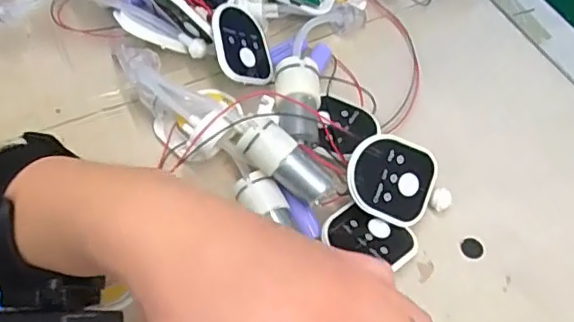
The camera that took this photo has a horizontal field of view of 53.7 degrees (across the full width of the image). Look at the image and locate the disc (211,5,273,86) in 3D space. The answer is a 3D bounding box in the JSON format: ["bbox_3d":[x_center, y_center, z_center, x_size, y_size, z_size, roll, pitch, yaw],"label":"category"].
[{"bbox_3d":[-0.029,-0.079,0.389,0.054,0.007,0.059,-2,72,-53],"label":"disc"}]

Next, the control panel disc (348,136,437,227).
[{"bbox_3d":[0.064,0.011,0.342,0.058,0.004,0.050,21,85,-19],"label":"control panel disc"}]

